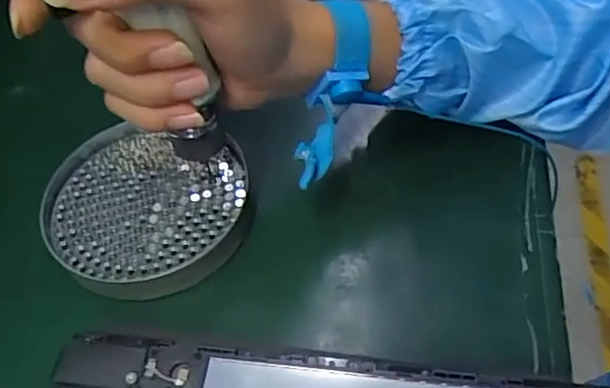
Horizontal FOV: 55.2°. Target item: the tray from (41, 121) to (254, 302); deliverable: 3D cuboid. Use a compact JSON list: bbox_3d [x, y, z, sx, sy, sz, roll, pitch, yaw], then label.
[{"bbox_3d":[-0.087,0.006,0.327,0.109,0.014,0.107,-2,52,2],"label":"tray"}]

